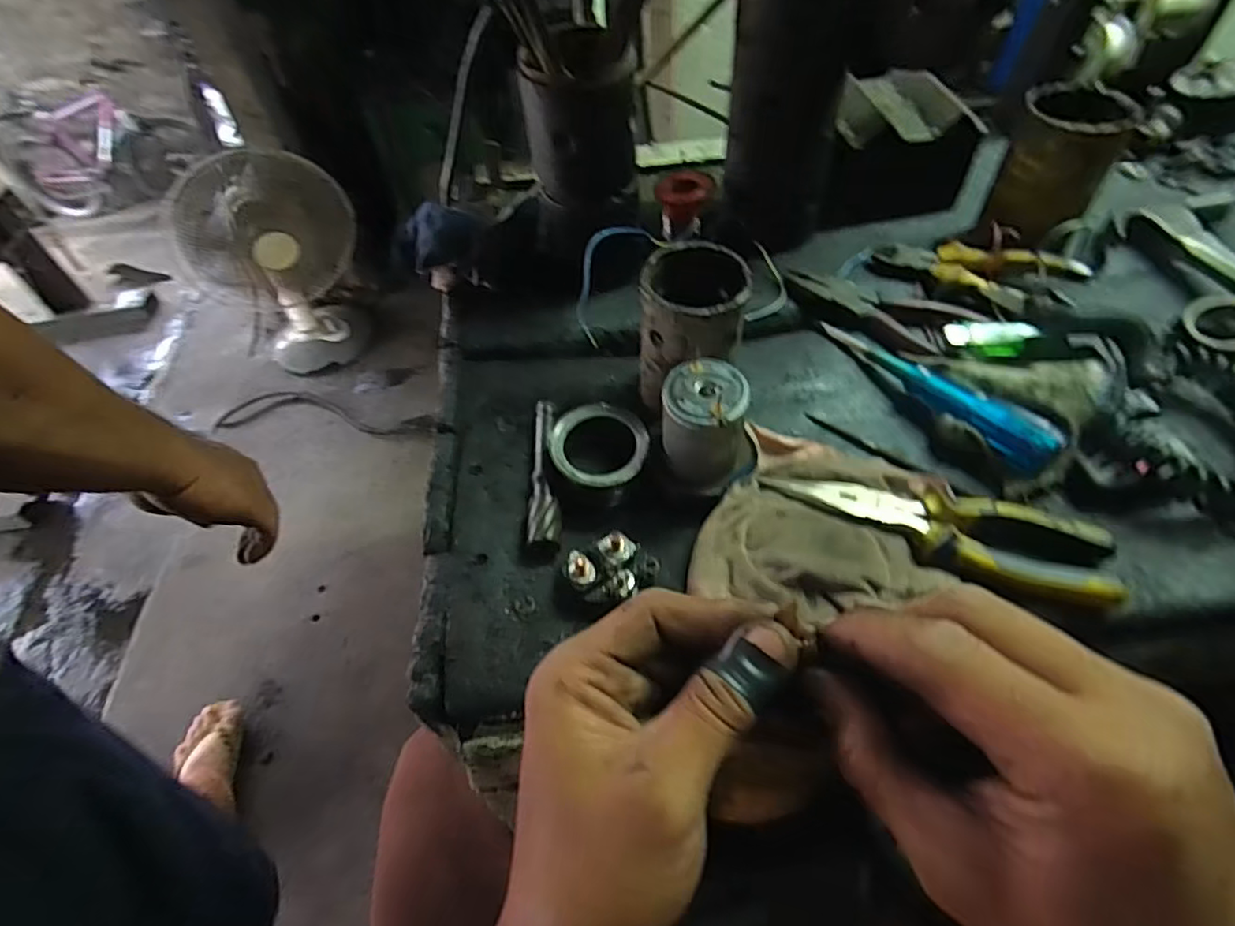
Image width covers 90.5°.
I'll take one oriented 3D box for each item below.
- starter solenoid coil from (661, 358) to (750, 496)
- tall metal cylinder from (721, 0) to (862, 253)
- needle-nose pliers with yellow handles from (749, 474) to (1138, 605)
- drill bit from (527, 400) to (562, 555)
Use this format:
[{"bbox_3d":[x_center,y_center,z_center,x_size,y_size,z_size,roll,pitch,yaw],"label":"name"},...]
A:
[{"bbox_3d":[0.053,-0.021,0.385,0.048,0.071,0.050,-2,51,3],"label":"starter solenoid coil"},{"bbox_3d":[0.132,-0.293,0.484,0.086,0.216,0.088,3,52,7],"label":"tall metal cylinder"},{"bbox_3d":[0.188,0.036,0.364,0.186,0.014,0.053,15,54,16],"label":"needle-nose pliers with yellow handles"},{"bbox_3d":[-0.049,0.007,0.413,0.020,0.016,0.119,-6,51,0],"label":"drill bit"}]

